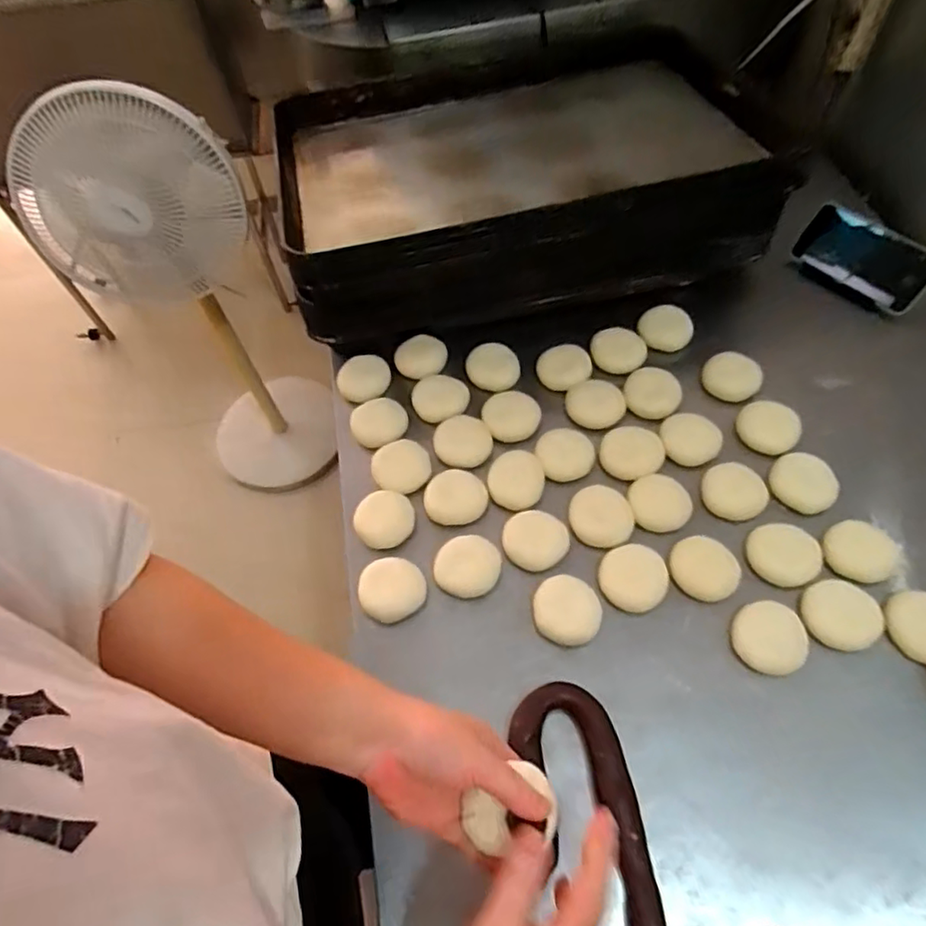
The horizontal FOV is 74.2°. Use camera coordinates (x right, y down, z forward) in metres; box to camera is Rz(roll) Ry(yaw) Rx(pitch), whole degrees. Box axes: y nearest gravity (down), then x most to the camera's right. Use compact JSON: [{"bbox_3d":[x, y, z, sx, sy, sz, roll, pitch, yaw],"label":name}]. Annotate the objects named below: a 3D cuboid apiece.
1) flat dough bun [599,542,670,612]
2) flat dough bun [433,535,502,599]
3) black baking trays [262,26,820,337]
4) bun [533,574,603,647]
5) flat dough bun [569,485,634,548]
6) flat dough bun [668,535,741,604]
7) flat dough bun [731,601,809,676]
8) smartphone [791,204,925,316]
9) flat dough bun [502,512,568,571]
[{"bbox_3d":[0.166,0.111,0.597,0.062,0.019,0.066,-2,58,3],"label":"flat dough bun"},{"bbox_3d":[0.005,0.104,0.613,0.062,0.014,0.060,-2,58,3],"label":"flat dough bun"},{"bbox_3d":[0.069,-0.392,0.813,0.571,0.178,0.431,-10,58,-2],"label":"black baking trays"},{"bbox_3d":[0.099,0.139,0.581,0.061,0.010,0.064,-2,58,3],"label":"bun"},{"bbox_3d":[0.143,0.054,0.634,0.062,0.010,0.065,5,59,7],"label":"flat dough bun"},{"bbox_3d":[0.236,0.104,0.600,0.064,0.013,0.061,-2,58,3],"label":"flat dough bun"},{"bbox_3d":[0.280,0.159,0.558,0.062,0.018,0.060,-2,58,3],"label":"flat dough bun"},{"bbox_3d":[0.504,-0.256,0.769,0.161,0.081,0.011,42,31,23],"label":"smartphone"},{"bbox_3d":[0.073,0.077,0.622,0.061,0.018,0.062,-2,58,3],"label":"flat dough bun"}]

